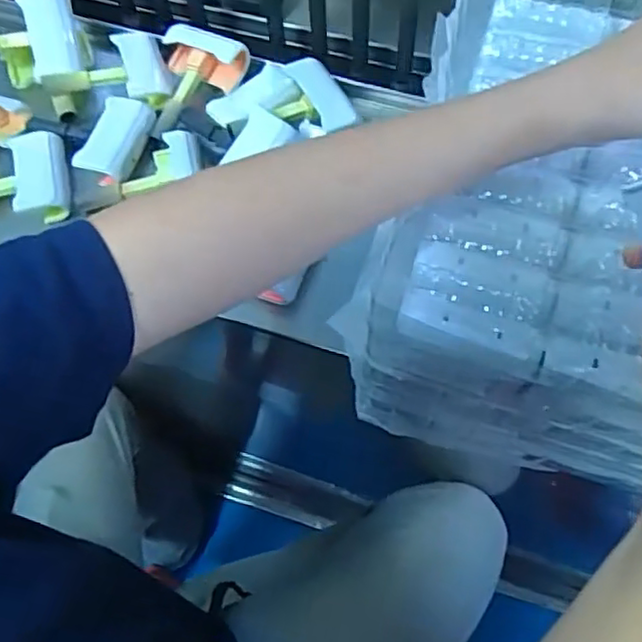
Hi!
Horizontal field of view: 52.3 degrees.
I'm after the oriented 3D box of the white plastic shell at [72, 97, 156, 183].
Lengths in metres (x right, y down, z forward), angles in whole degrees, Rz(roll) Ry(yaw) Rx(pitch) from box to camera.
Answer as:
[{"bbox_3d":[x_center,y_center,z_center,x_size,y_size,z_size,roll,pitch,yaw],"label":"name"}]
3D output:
[{"bbox_3d":[-0.165,-0.149,0.532,0.041,0.017,0.073,14,68,8],"label":"white plastic shell"}]

